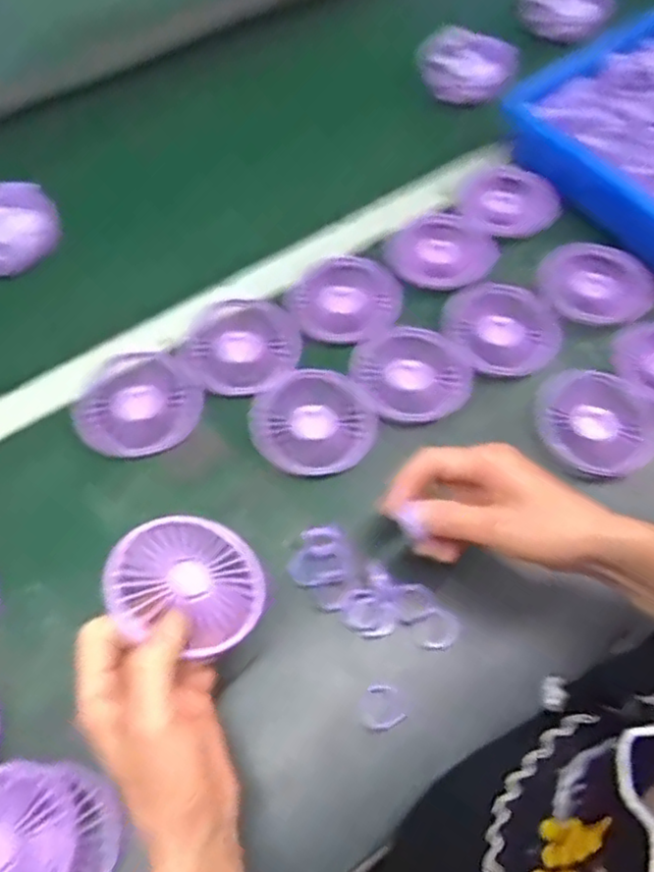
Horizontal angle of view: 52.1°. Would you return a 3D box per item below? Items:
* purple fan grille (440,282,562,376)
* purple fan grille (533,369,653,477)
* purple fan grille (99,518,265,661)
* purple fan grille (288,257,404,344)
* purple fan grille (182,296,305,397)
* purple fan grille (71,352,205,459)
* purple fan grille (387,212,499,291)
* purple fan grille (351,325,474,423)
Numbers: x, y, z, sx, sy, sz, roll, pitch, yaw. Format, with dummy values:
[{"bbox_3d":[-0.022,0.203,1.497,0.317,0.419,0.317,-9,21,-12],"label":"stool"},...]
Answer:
[{"bbox_3d":[0.150,-0.094,0.574,0.098,0.008,0.086,5,62,1],"label":"purple fan grille"},{"bbox_3d":[0.218,-0.011,0.540,0.097,0.008,0.086,26,65,12],"label":"purple fan grille"},{"bbox_3d":[-0.079,0.082,0.385,0.087,0.006,0.079,25,42,-8],"label":"purple fan grille"},{"bbox_3d":[0.016,-0.119,0.581,0.095,0.010,0.080,0,62,-1],"label":"purple fan grille"},{"bbox_3d":[-0.071,-0.076,0.558,0.095,0.008,0.087,16,63,7],"label":"purple fan grille"},{"bbox_3d":[-0.151,-0.029,0.534,0.096,0.012,0.089,1,62,-1],"label":"purple fan grille"},{"bbox_3d":[0.107,-0.170,0.604,0.085,0.018,0.087,1,62,-1],"label":"purple fan grille"},{"bbox_3d":[0.070,-0.052,0.554,0.090,0.006,0.092,1,62,-1],"label":"purple fan grille"}]

